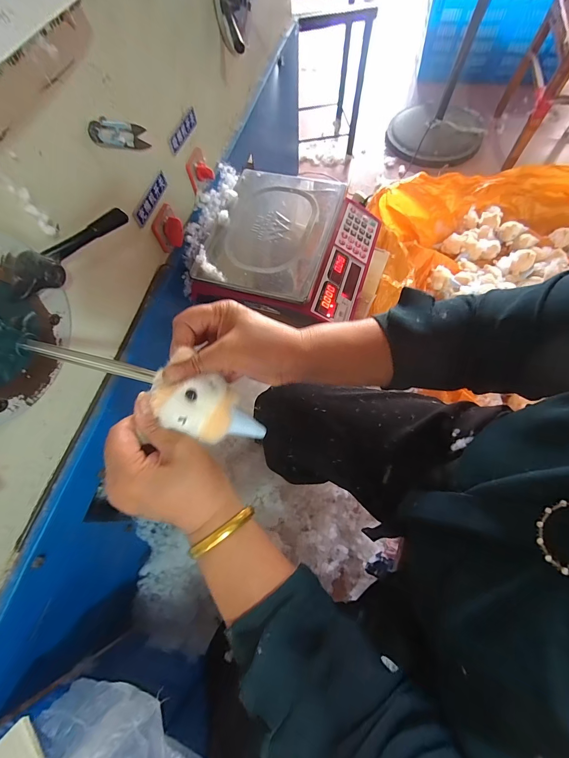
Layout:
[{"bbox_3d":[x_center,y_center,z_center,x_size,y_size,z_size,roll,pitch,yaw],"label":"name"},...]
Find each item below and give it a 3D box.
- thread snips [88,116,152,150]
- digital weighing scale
[{"bbox_3d":[-0.214,-0.322,0.428,0.007,0.029,0.118,12,35,8],"label":"thread snips"},{"bbox_3d":[0.016,-0.257,0.641,0.299,0.091,0.312,18,70,10],"label":"digital weighing scale"}]

